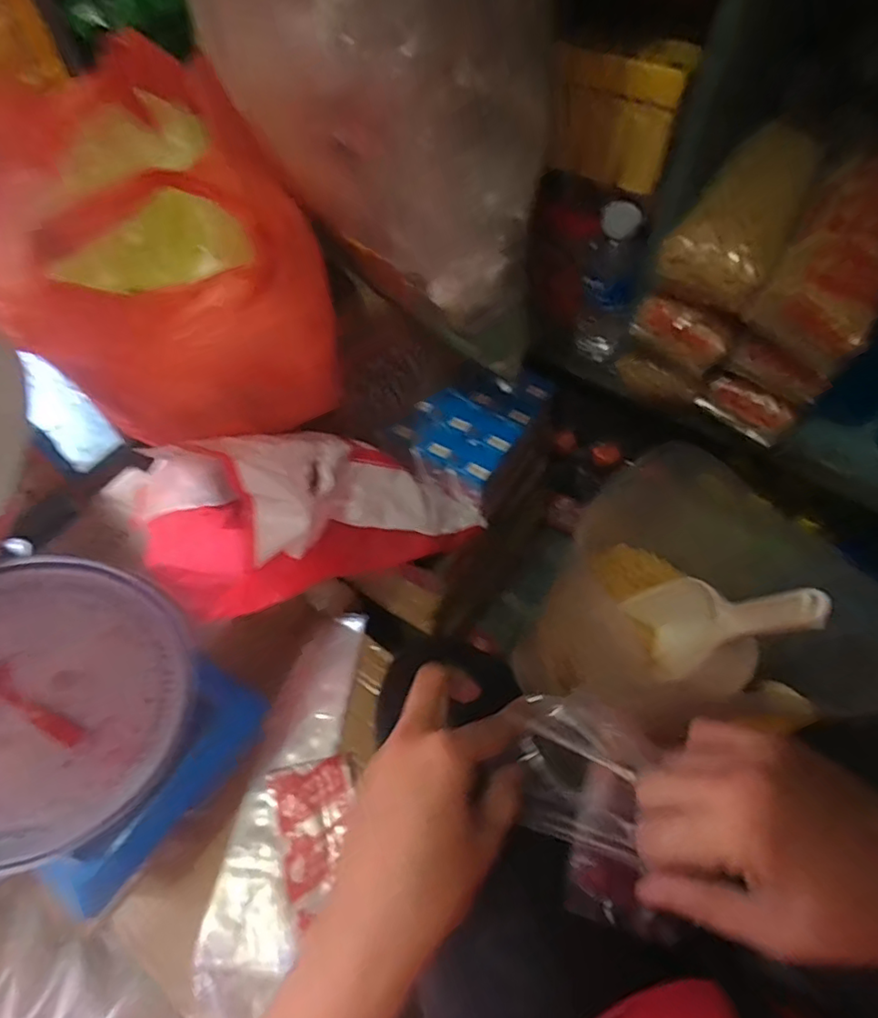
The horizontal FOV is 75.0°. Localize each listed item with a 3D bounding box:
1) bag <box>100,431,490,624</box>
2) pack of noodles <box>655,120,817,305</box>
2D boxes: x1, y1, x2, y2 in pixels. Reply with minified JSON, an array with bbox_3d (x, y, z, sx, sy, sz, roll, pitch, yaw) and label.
[{"bbox_3d":[-0.097,-0.001,0.511,0.288,0.207,0.111,-28,61,-16],"label":"bag"},{"bbox_3d":[0.260,-0.252,0.489,0.086,0.064,0.165,27,61,18],"label":"pack of noodles"}]

